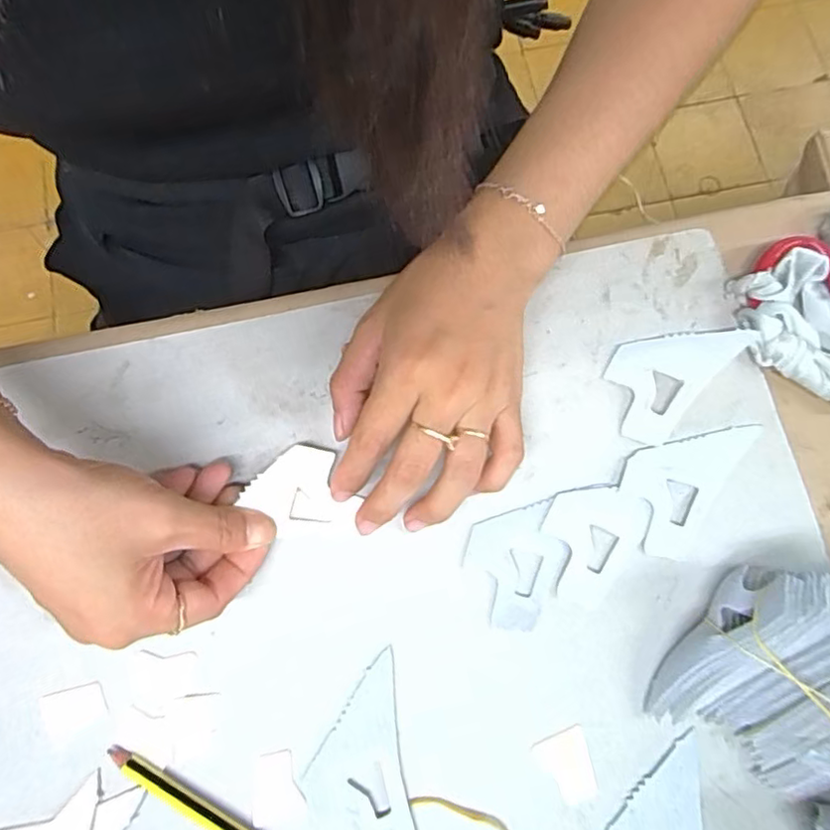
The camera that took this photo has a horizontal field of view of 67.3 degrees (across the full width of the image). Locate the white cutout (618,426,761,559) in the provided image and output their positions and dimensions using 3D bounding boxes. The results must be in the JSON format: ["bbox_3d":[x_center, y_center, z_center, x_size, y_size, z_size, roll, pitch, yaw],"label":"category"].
[{"bbox_3d":[0.131,0.028,0.309,0.044,0.004,0.081,34,76,7],"label":"white cutout"}]

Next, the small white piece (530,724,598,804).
[{"bbox_3d":[0.069,0.157,0.278,0.023,0.004,0.028,-23,77,-8],"label":"small white piece"}]

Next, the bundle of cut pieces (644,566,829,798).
[{"bbox_3d":[0.164,0.112,0.261,0.085,0.058,0.087,34,76,7],"label":"bundle of cut pieces"}]

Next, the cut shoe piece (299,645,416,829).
[{"bbox_3d":[-0.028,0.155,0.282,0.046,0.005,0.081,-9,75,-4],"label":"cut shoe piece"}]

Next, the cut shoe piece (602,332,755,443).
[{"bbox_3d":[0.128,-0.024,0.322,0.045,0.005,0.076,41,88,11],"label":"cut shoe piece"}]

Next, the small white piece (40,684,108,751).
[{"bbox_3d":[-0.158,0.137,0.288,0.028,0.004,0.022,-26,77,-9],"label":"small white piece"}]

